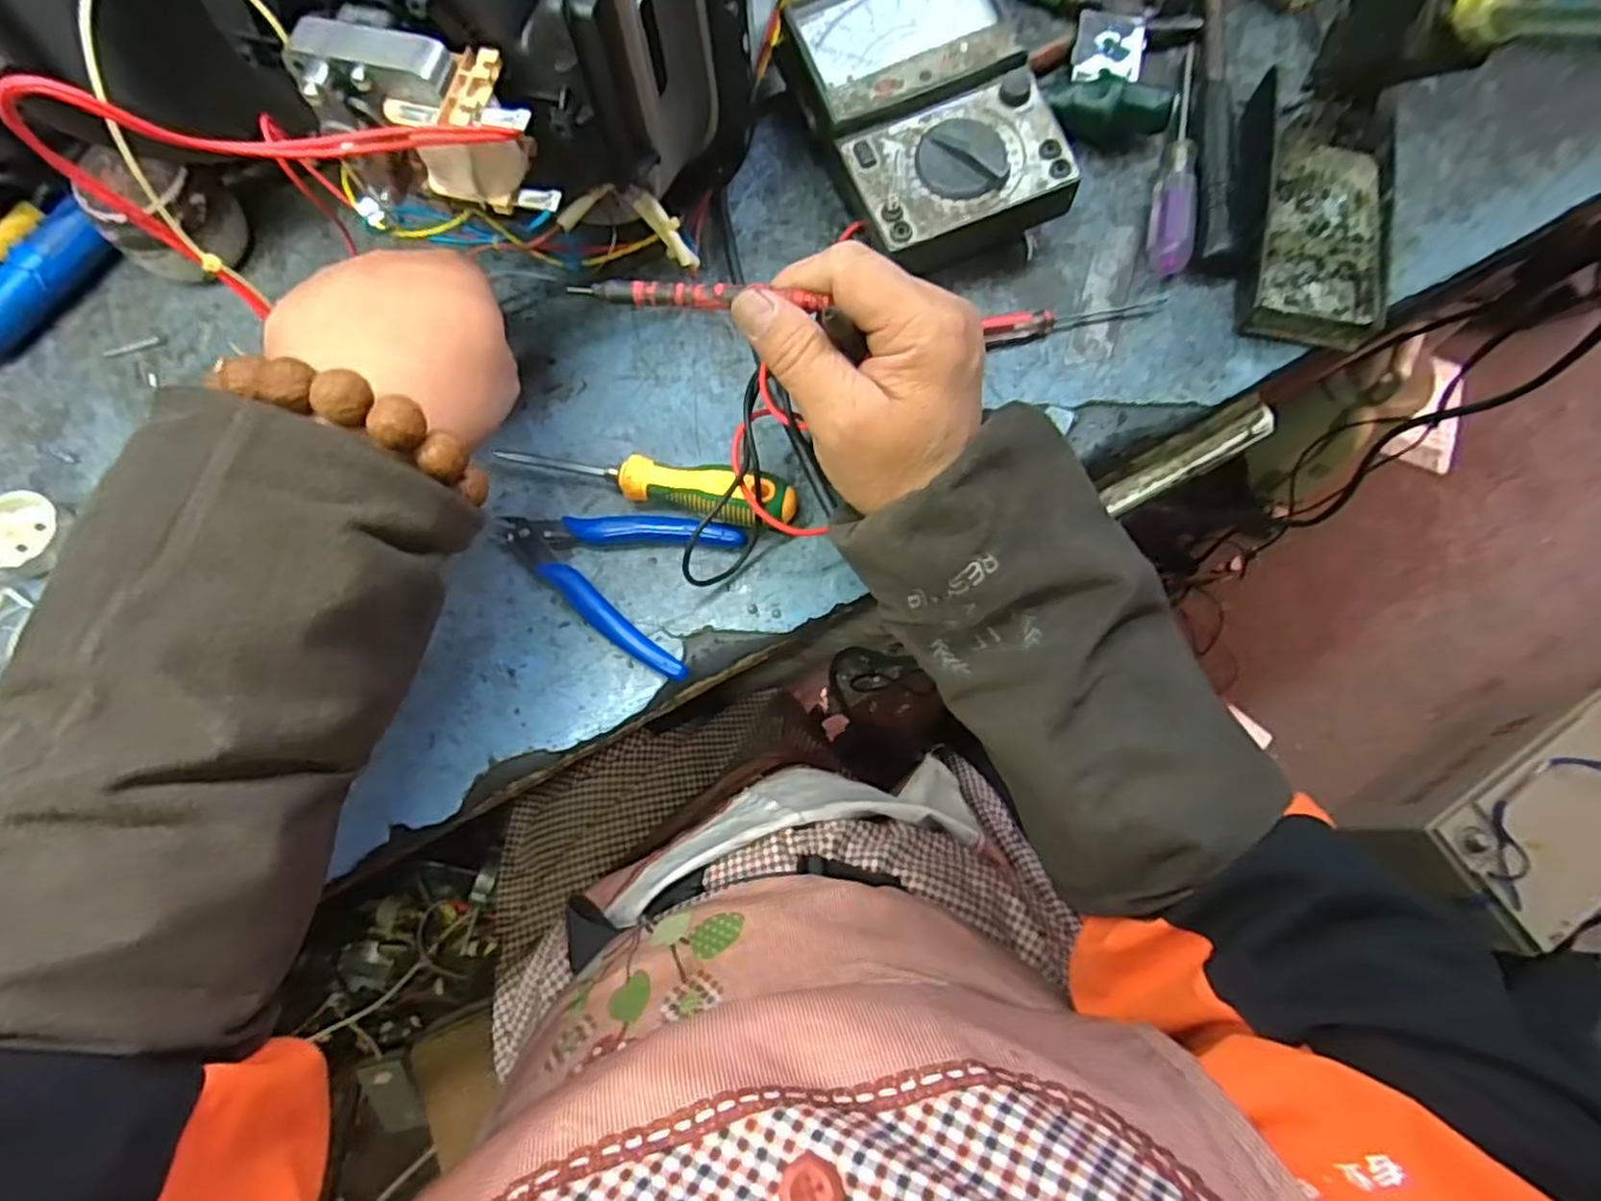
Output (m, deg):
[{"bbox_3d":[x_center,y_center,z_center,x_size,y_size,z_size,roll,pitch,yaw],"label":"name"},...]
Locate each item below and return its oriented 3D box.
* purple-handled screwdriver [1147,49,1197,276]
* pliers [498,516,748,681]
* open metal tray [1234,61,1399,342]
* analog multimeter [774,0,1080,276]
[{"bbox_3d":[0.218,-0.263,0.434,0.023,0.020,0.163,10,74,3],"label":"purple-handled screwdriver"},{"bbox_3d":[-0.096,-0.018,0.377,0.116,0.011,0.079,22,75,7],"label":"pliers"},{"bbox_3d":[0.282,-0.216,0.416,0.082,0.034,0.154,12,74,4],"label":"open metal tray"},{"bbox_3d":[0.065,-0.267,0.417,0.114,0.061,0.181,-20,74,-5],"label":"analog multimeter"}]

